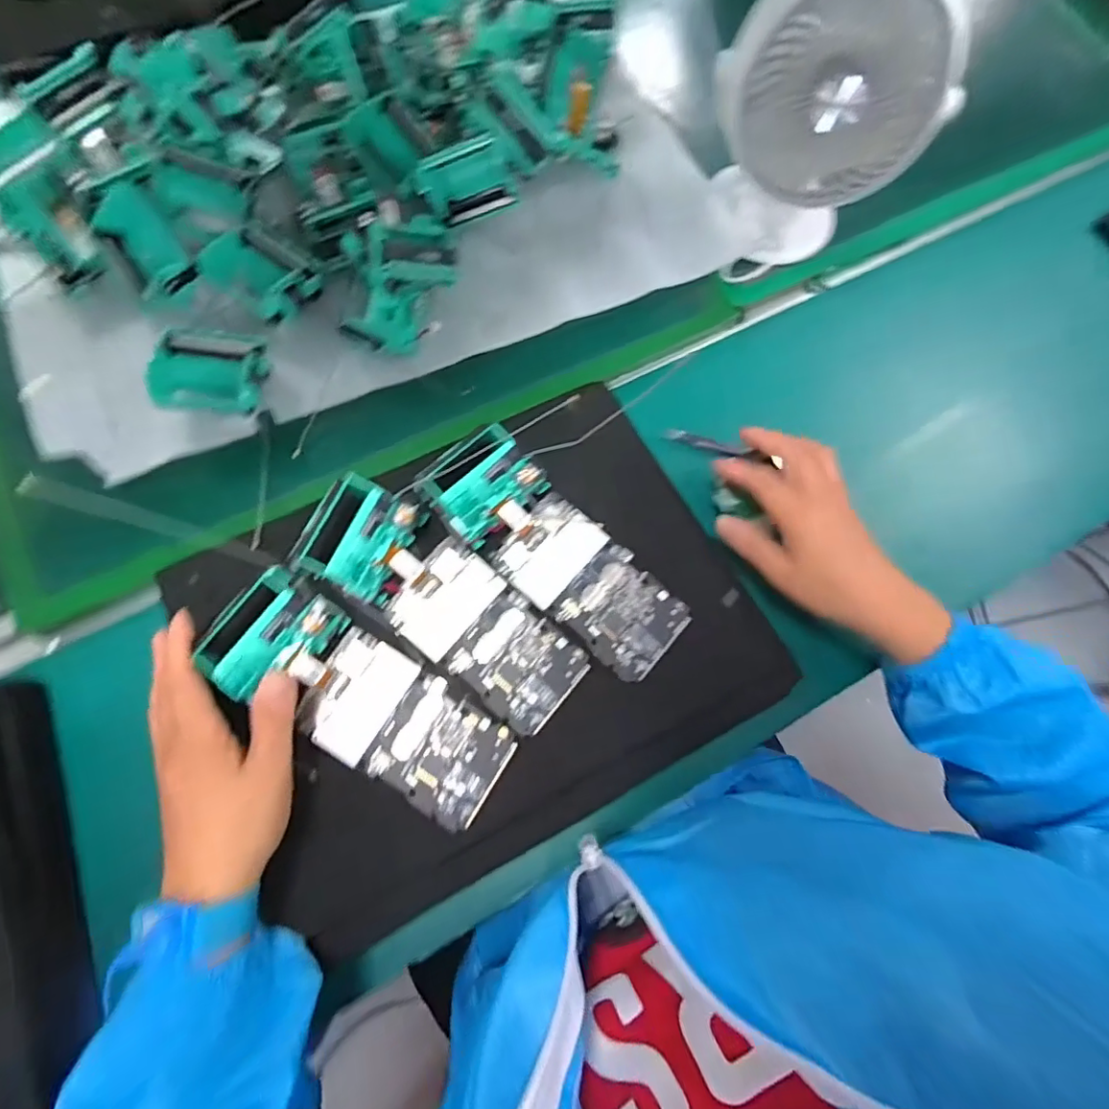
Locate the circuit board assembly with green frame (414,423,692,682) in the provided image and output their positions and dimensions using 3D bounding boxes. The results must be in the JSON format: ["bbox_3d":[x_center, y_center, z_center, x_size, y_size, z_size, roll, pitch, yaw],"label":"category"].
[{"bbox_3d":[0.004,-0.003,0.364,0.186,0.035,0.068,40,75,10],"label":"circuit board assembly with green frame"}]

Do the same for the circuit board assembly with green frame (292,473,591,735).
[{"bbox_3d":[-0.068,0.028,0.350,0.188,0.041,0.071,34,74,8],"label":"circuit board assembly with green frame"}]

